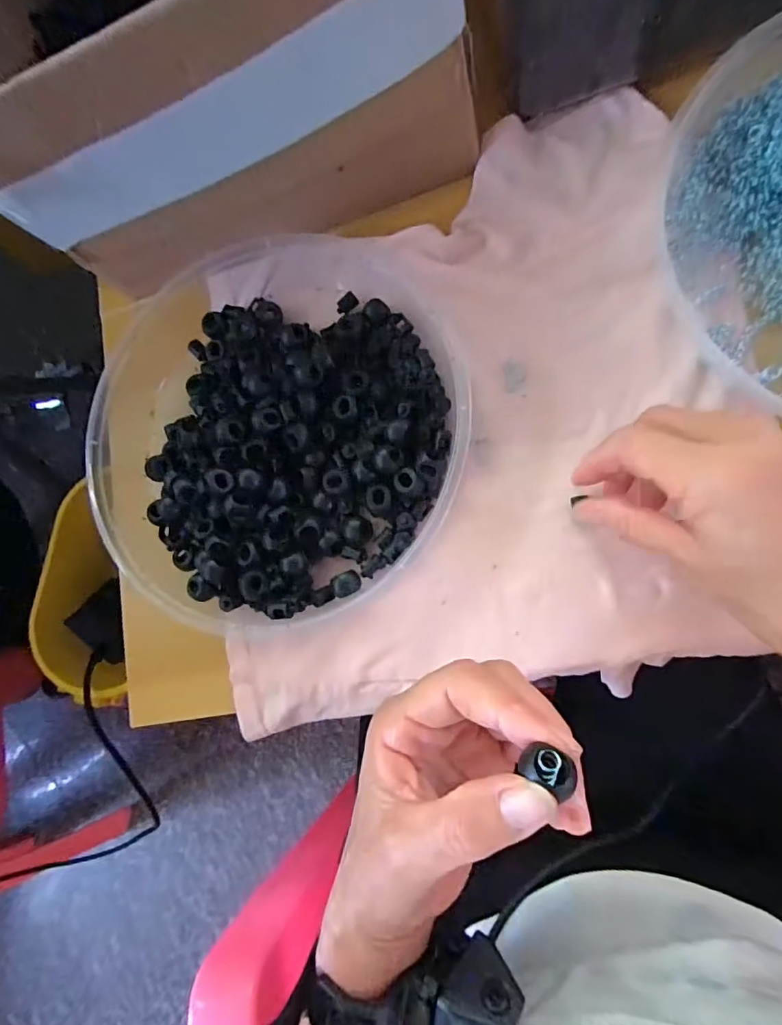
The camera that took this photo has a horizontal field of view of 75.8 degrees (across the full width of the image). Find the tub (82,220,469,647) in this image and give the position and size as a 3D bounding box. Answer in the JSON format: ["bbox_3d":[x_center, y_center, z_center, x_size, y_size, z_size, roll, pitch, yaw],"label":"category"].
[{"bbox_3d":[-0.071,-0.054,0.317,0.234,0.044,0.252,-2,81,13],"label":"tub"}]

